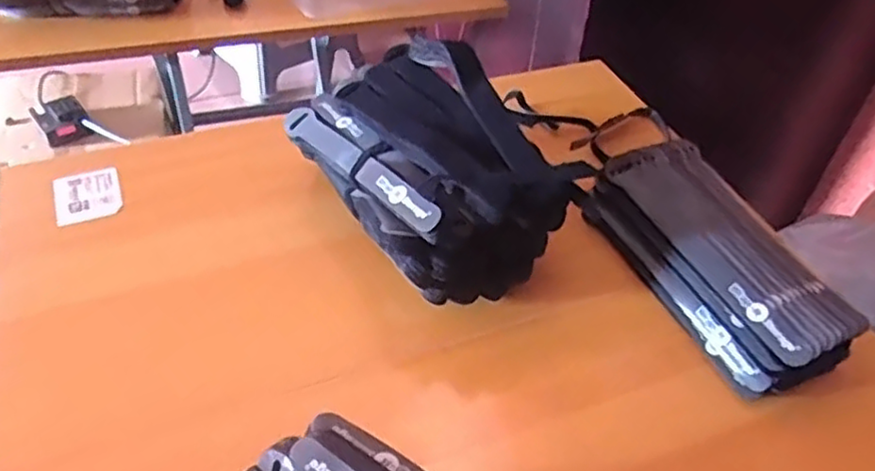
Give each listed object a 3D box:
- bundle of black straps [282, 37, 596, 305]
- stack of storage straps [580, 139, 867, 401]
[{"bbox_3d":[-0.016,-0.049,0.508,0.235,0.119,0.124,36,54,28],"label":"bundle of black straps"},{"bbox_3d":[0.208,0.019,0.516,0.088,0.058,0.205,-21,51,-22],"label":"stack of storage straps"}]

